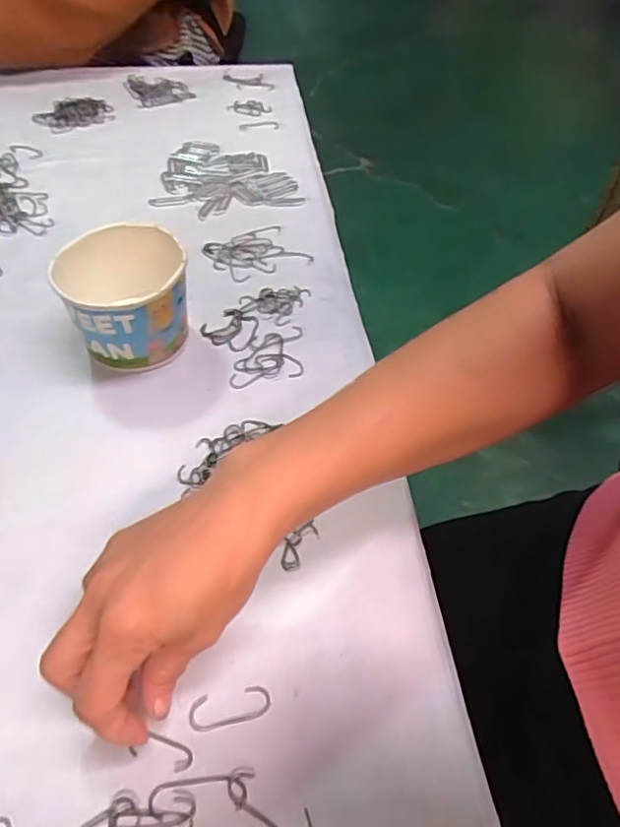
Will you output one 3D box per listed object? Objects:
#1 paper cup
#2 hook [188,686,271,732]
[{"bbox_3d":[-0.136,-0.082,0.446,0.088,0.073,0.083,2,51,-2],"label":"paper cup"},{"bbox_3d":[-0.042,0.153,0.309,0.042,0.004,0.017,-7,52,-9],"label":"hook"}]

